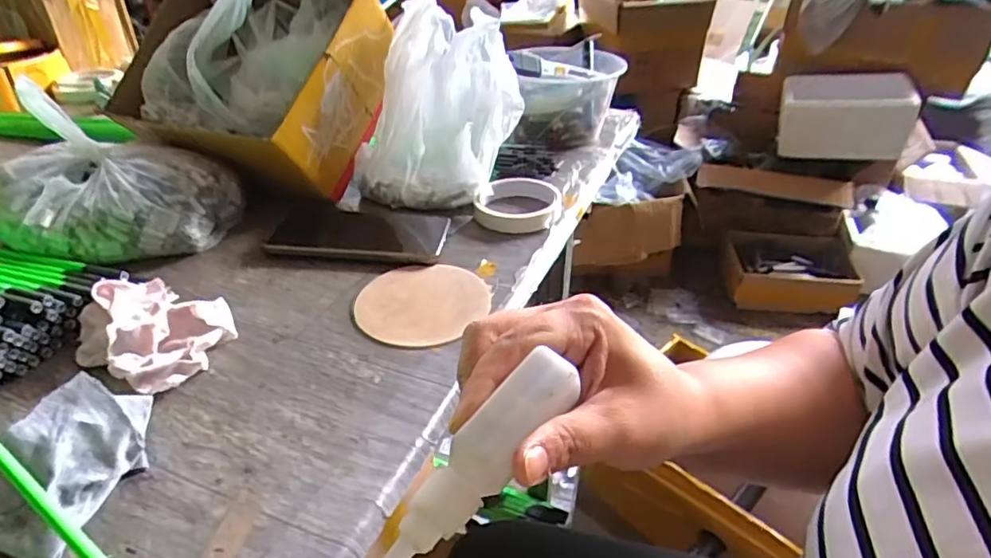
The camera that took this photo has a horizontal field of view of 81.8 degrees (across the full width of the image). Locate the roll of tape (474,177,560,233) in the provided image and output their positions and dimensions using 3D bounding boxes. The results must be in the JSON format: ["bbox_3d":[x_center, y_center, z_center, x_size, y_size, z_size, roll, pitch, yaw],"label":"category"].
[{"bbox_3d":[0.020,-0.075,0.572,0.083,0.025,0.082,0,35,0],"label":"roll of tape"}]

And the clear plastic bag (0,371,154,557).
[{"bbox_3d":[-0.229,0.094,0.304,0.047,0.055,0.091,9,36,13],"label":"clear plastic bag"}]

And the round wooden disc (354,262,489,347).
[{"bbox_3d":[-0.056,0.020,0.461,0.105,0.005,0.105,0,35,0],"label":"round wooden disc"}]

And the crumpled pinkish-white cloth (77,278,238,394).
[{"bbox_3d":[-0.241,0.031,0.406,0.102,0.040,0.084,18,38,23],"label":"crumpled pinkish-white cloth"}]

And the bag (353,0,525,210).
[{"bbox_3d":[-0.062,-0.178,0.588,0.164,0.170,0.137,4,35,5],"label":"bag"}]

